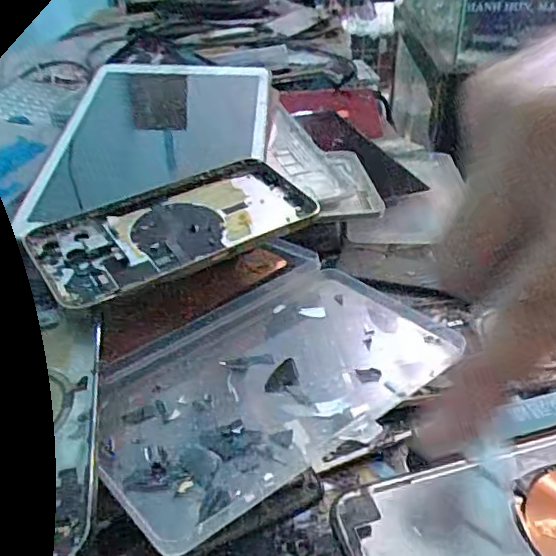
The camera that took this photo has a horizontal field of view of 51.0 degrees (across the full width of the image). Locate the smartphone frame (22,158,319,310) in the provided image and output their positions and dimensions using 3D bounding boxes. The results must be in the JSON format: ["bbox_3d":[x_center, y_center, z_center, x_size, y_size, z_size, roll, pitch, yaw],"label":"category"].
[{"bbox_3d":[-0.059,-0.032,0.346,0.159,0.006,0.079,-24,49,-25],"label":"smartphone frame"}]

